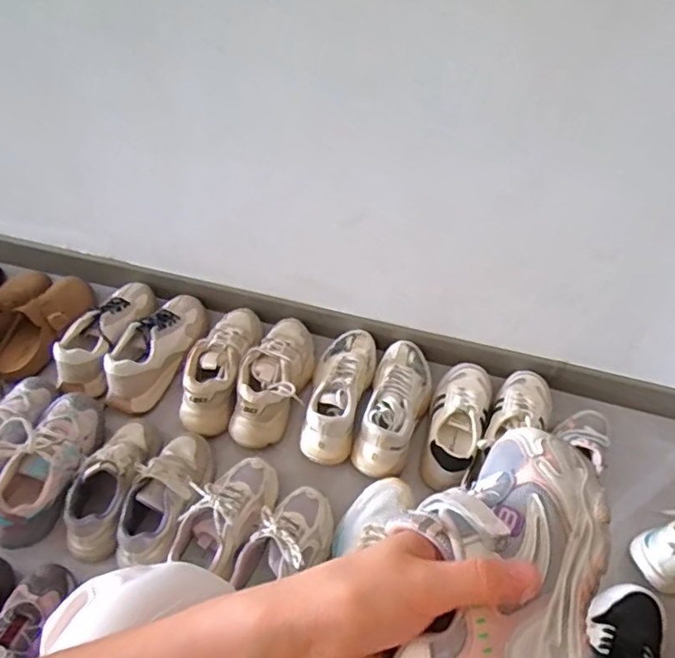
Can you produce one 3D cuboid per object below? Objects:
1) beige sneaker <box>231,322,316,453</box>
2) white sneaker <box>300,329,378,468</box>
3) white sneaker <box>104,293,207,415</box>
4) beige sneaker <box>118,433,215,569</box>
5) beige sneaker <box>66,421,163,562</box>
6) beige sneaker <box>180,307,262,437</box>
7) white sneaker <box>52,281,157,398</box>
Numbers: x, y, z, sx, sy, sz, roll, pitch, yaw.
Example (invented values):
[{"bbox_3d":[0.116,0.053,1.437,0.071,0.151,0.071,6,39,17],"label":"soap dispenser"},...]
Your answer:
[{"bbox_3d":[-0.104,0.077,0.940,0.099,0.088,0.258,13,49,7],"label":"beige sneaker"},{"bbox_3d":[0.009,0.095,0.921,0.102,0.079,0.266,10,49,4],"label":"white sneaker"},{"bbox_3d":[-0.316,0.029,0.979,0.098,0.094,0.257,19,50,12],"label":"white sneaker"},{"bbox_3d":[-0.242,0.234,0.793,0.091,0.073,0.201,13,49,6],"label":"beige sneaker"},{"bbox_3d":[-0.323,0.220,0.796,0.098,0.091,0.211,17,50,10],"label":"beige sneaker"},{"bbox_3d":[-0.196,0.053,0.954,0.090,0.089,0.263,13,49,7],"label":"beige sneaker"},{"bbox_3d":[-0.410,0.002,0.971,0.098,0.079,0.244,11,49,5],"label":"white sneaker"}]

